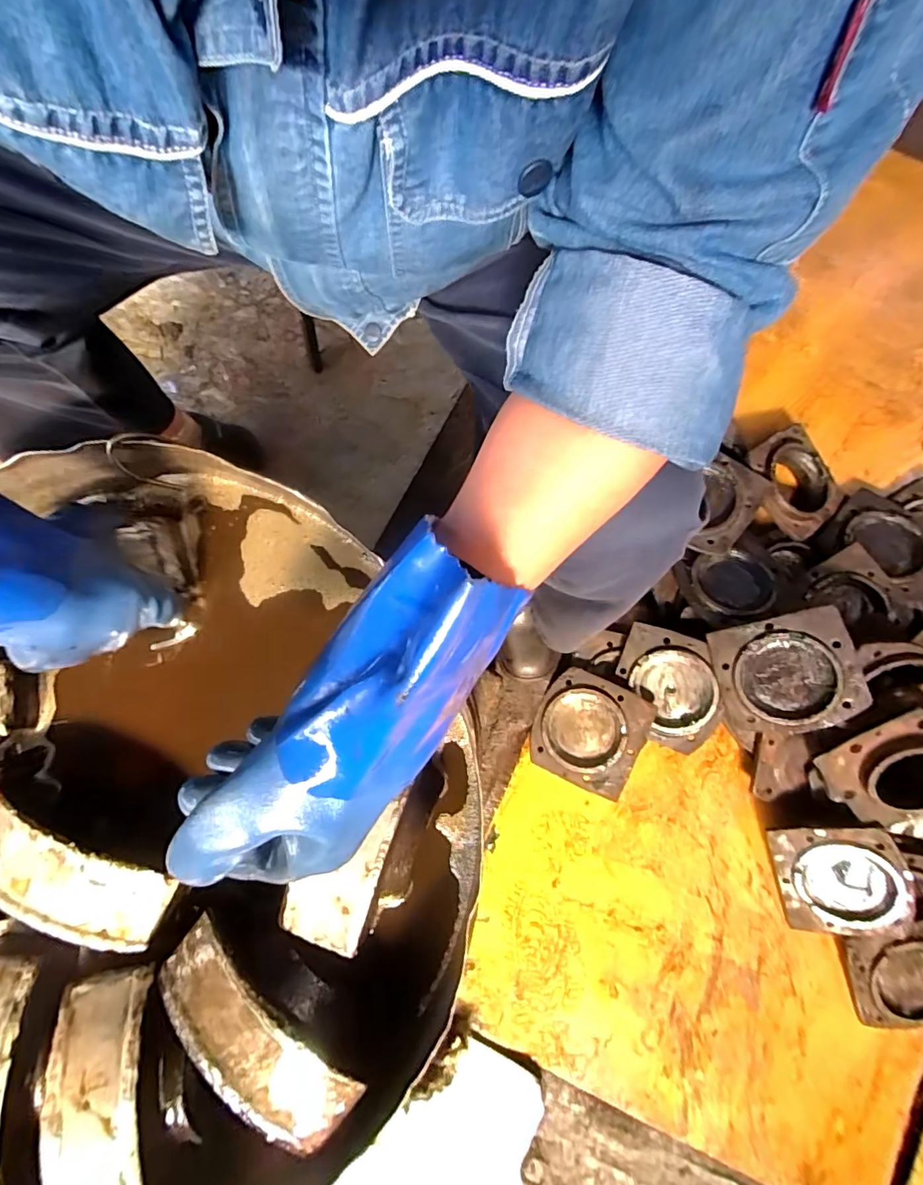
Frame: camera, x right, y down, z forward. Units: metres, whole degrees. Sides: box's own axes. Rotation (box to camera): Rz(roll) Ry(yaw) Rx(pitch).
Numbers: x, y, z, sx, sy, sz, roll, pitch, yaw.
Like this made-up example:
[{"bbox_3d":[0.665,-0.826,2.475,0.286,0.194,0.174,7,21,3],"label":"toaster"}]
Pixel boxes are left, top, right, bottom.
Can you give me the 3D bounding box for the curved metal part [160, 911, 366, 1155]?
[{"bbox_3d":[-0.146,0.307,0.341,0.160,0.030,0.058,39,83,8],"label":"curved metal part"}]

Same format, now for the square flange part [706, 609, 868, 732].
[{"bbox_3d":[0.446,0.114,0.689,0.173,0.029,0.161,-18,88,21],"label":"square flange part"}]

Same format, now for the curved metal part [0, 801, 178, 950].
[{"bbox_3d":[-0.297,0.208,0.368,0.158,0.030,0.054,22,81,5],"label":"curved metal part"}]

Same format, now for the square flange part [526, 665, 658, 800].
[{"bbox_3d":[0.185,0.204,0.735,0.150,0.015,0.155,22,93,12],"label":"square flange part"}]

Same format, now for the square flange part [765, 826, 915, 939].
[{"bbox_3d":[0.546,0.415,0.719,0.164,0.028,0.180,-13,100,21],"label":"square flange part"}]

